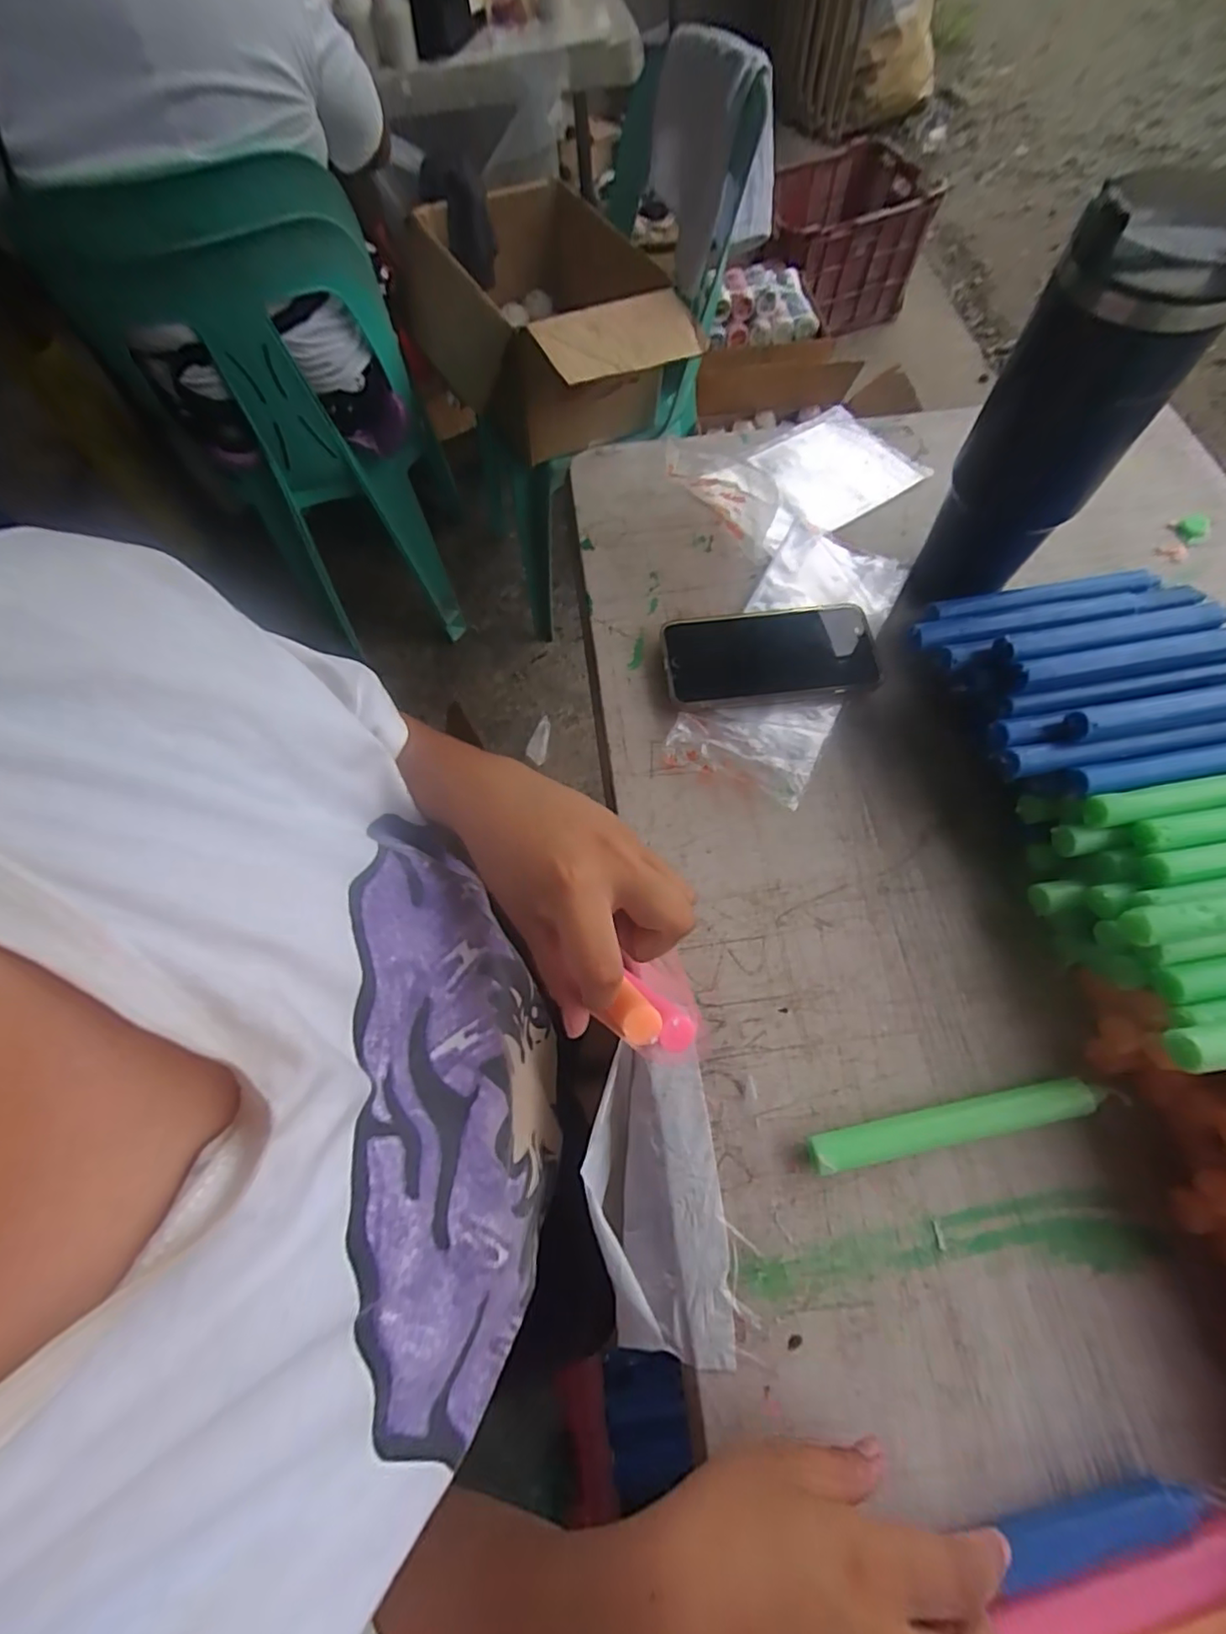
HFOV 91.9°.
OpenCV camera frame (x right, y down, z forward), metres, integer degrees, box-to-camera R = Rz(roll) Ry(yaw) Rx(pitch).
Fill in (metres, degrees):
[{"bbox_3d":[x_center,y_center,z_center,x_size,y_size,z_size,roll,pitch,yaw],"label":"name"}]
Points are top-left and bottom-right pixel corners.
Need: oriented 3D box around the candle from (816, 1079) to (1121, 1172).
[{"bbox_3d":[0.194,0.168,0.326,0.176,0.018,0.020,-11,66,-2],"label":"candle"}]

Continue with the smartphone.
[{"bbox_3d":[0.118,-0.123,0.455,0.157,0.016,0.083,-7,66,0],"label":"smartphone"}]

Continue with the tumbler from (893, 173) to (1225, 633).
[{"bbox_3d":[0.272,-0.234,0.375,0.087,0.219,0.085,23,70,12],"label":"tumbler"}]

